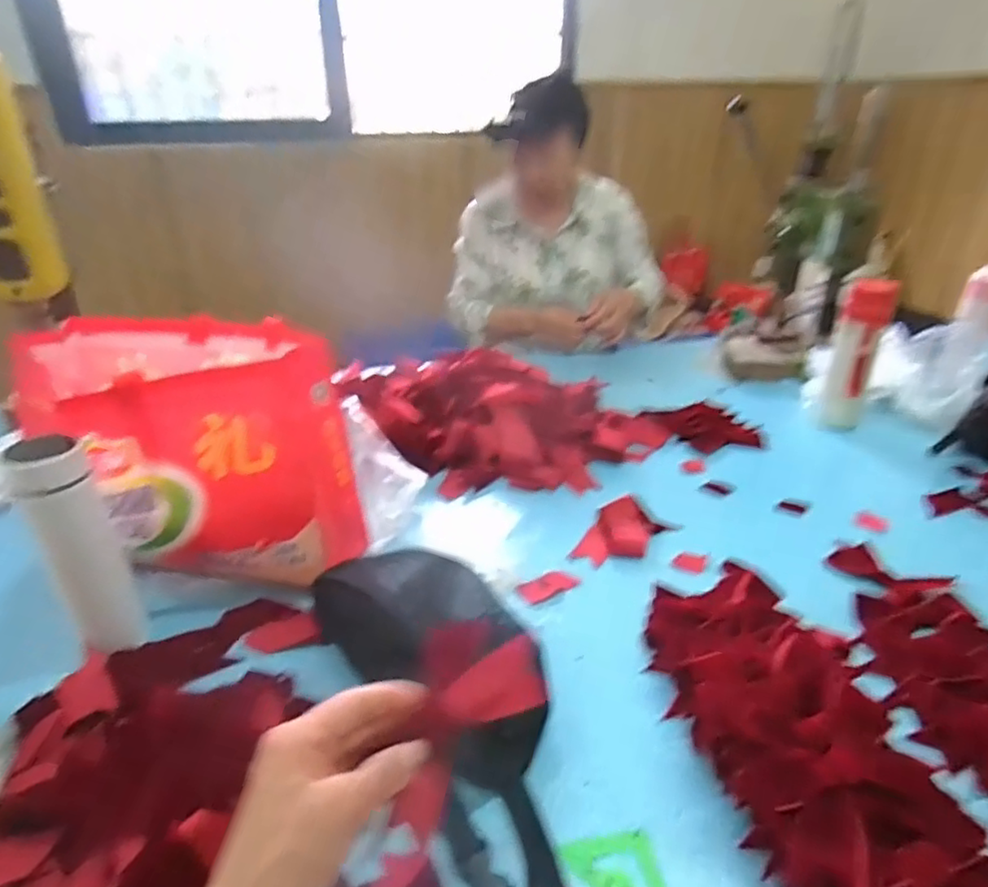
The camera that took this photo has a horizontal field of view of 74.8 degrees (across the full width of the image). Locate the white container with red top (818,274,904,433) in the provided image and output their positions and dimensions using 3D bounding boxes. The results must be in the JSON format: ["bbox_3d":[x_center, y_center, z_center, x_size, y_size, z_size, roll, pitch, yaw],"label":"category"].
[{"bbox_3d":[0.594,-0.143,1.063,0.074,0.235,0.077,14,30,27],"label":"white container with red top"}]

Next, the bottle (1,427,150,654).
[{"bbox_3d":[-0.387,0.102,0.612,0.063,0.221,0.065,-19,32,-31],"label":"bottle"}]

